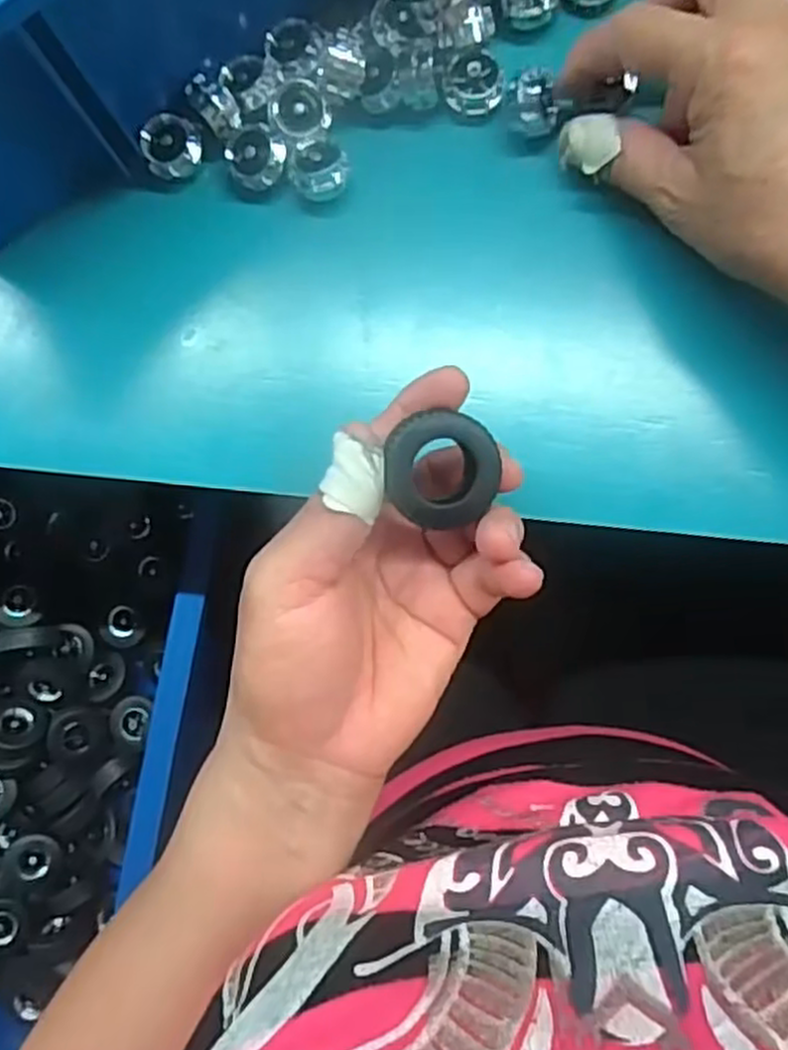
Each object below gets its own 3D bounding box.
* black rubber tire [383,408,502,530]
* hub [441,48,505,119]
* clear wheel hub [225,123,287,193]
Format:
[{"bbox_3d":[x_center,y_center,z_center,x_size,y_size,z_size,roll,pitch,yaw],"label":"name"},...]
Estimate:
[{"bbox_3d":[0.015,-0.018,0.249,0.032,0.012,0.032,-4,99,-10],"label":"black rubber tire"},{"bbox_3d":[0.032,-0.182,0.320,0.024,0.012,0.024,0,88,4],"label":"hub"},{"bbox_3d":[-0.056,-0.151,0.321,0.024,0.012,0.024,0,88,4],"label":"clear wheel hub"}]

